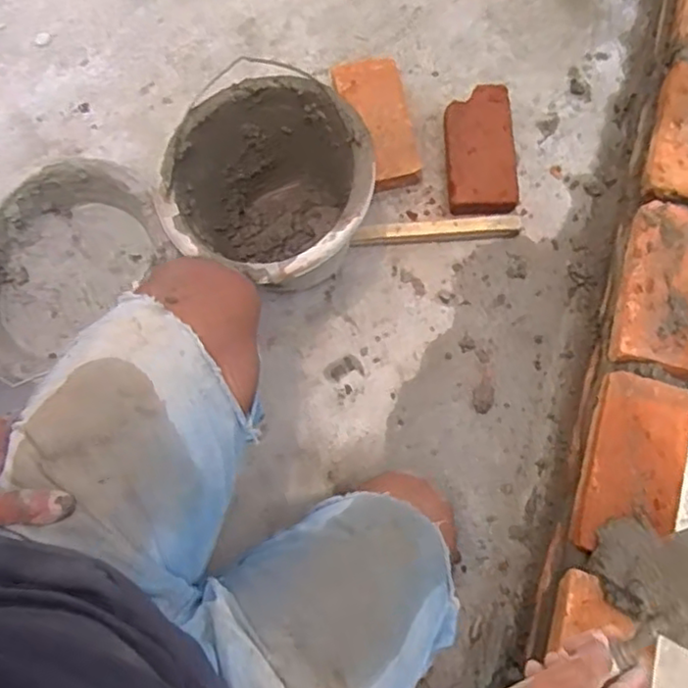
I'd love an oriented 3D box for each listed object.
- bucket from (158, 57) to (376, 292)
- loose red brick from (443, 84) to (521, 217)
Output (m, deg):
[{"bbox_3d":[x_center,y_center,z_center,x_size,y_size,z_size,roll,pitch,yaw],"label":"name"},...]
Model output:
[{"bbox_3d":[-0.083,-0.171,0.806,0.223,0.177,0.253,5,73,2],"label":"bucket"},{"bbox_3d":[0.187,-0.266,0.924,0.094,0.037,0.191,0,73,1],"label":"loose red brick"}]

